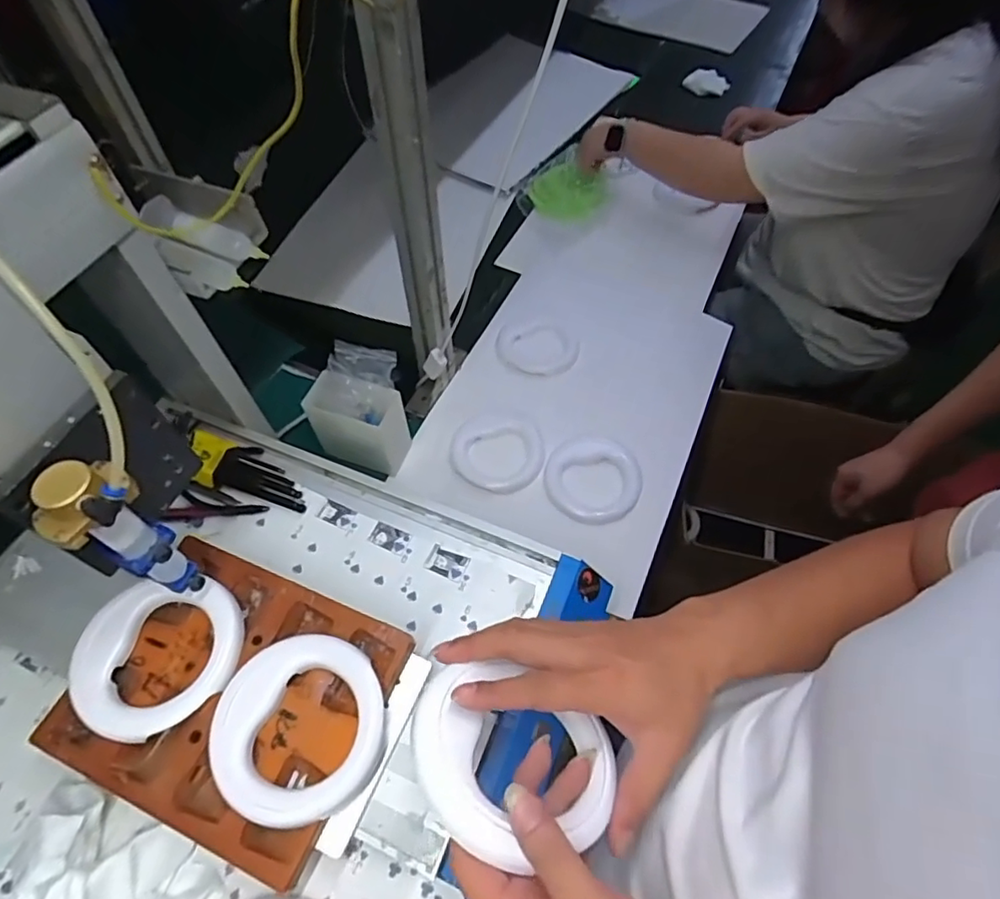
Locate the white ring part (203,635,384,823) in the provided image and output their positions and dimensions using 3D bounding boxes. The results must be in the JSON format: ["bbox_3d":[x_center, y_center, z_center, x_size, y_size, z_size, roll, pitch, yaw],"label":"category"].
[{"bbox_3d":[-0.155,0.215,0.453,0.126,0.023,0.129,1,58,-1],"label":"white ring part"}]

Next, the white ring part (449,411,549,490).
[{"bbox_3d":[0.000,-0.003,0.836,0.130,0.019,0.136,1,58,-1],"label":"white ring part"}]

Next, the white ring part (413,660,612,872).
[{"bbox_3d":[0.006,0.190,0.352,0.125,0.026,0.104,23,37,-2],"label":"white ring part"}]

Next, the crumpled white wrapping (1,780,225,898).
[{"bbox_3d":[-0.305,0.329,0.430,0.151,0.043,0.113,23,60,12],"label":"crumpled white wrapping"}]

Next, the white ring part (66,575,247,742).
[{"bbox_3d":[-0.283,0.170,0.479,0.129,0.014,0.122,1,58,-1],"label":"white ring part"}]

